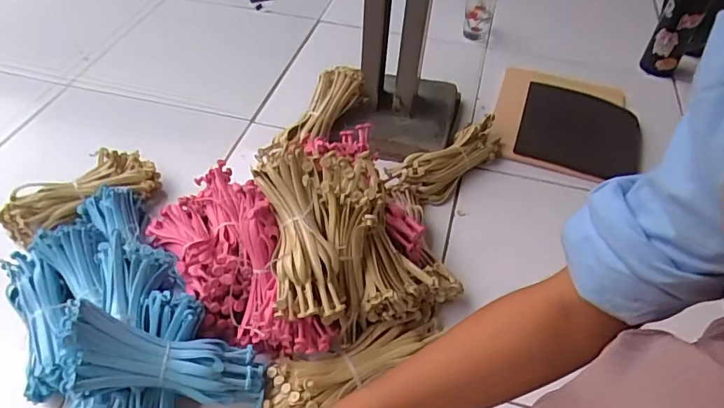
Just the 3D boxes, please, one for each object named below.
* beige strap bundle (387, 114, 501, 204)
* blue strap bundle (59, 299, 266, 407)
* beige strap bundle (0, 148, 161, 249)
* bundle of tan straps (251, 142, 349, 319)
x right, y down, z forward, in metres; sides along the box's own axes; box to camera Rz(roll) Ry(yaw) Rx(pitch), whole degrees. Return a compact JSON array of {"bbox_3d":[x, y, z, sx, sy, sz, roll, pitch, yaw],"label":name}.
[{"bbox_3d":[0.147,-0.070,0.851,0.235,0.052,0.081,-30,57,-24],"label":"beige strap bundle"},{"bbox_3d":[-0.209,0.173,0.550,0.222,0.051,0.082,22,45,-25],"label":"blue strap bundle"},{"bbox_3d":[-0.435,-0.018,0.778,0.232,0.055,0.083,-23,54,-20],"label":"beige strap bundle"},{"bbox_3d":[-0.078,0.032,0.596,0.075,0.046,0.209,-10,71,-10],"label":"bundle of tan straps"}]

